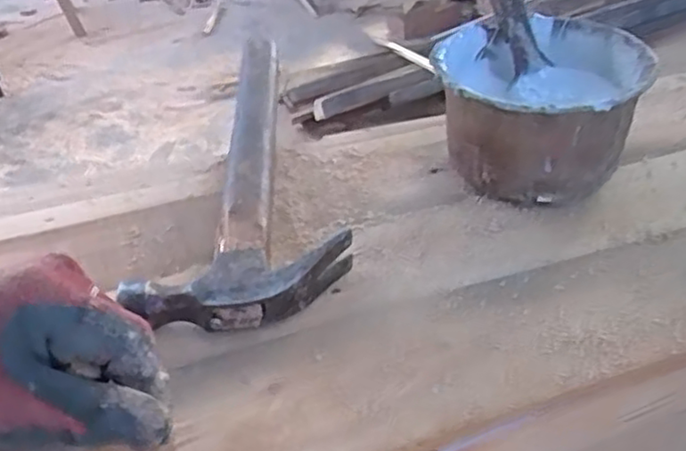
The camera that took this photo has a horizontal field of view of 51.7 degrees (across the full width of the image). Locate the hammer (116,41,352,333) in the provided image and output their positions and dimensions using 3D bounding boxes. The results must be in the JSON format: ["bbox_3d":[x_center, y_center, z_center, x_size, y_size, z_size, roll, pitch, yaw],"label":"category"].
[{"bbox_3d":[-0.043,-0.052,0.499,0.108,0.030,0.328,-2,37,8],"label":"hammer"}]

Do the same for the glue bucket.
[{"bbox_3d":[0.132,-0.082,0.489,0.127,0.079,0.128,-5,37,4],"label":"glue bucket"}]

